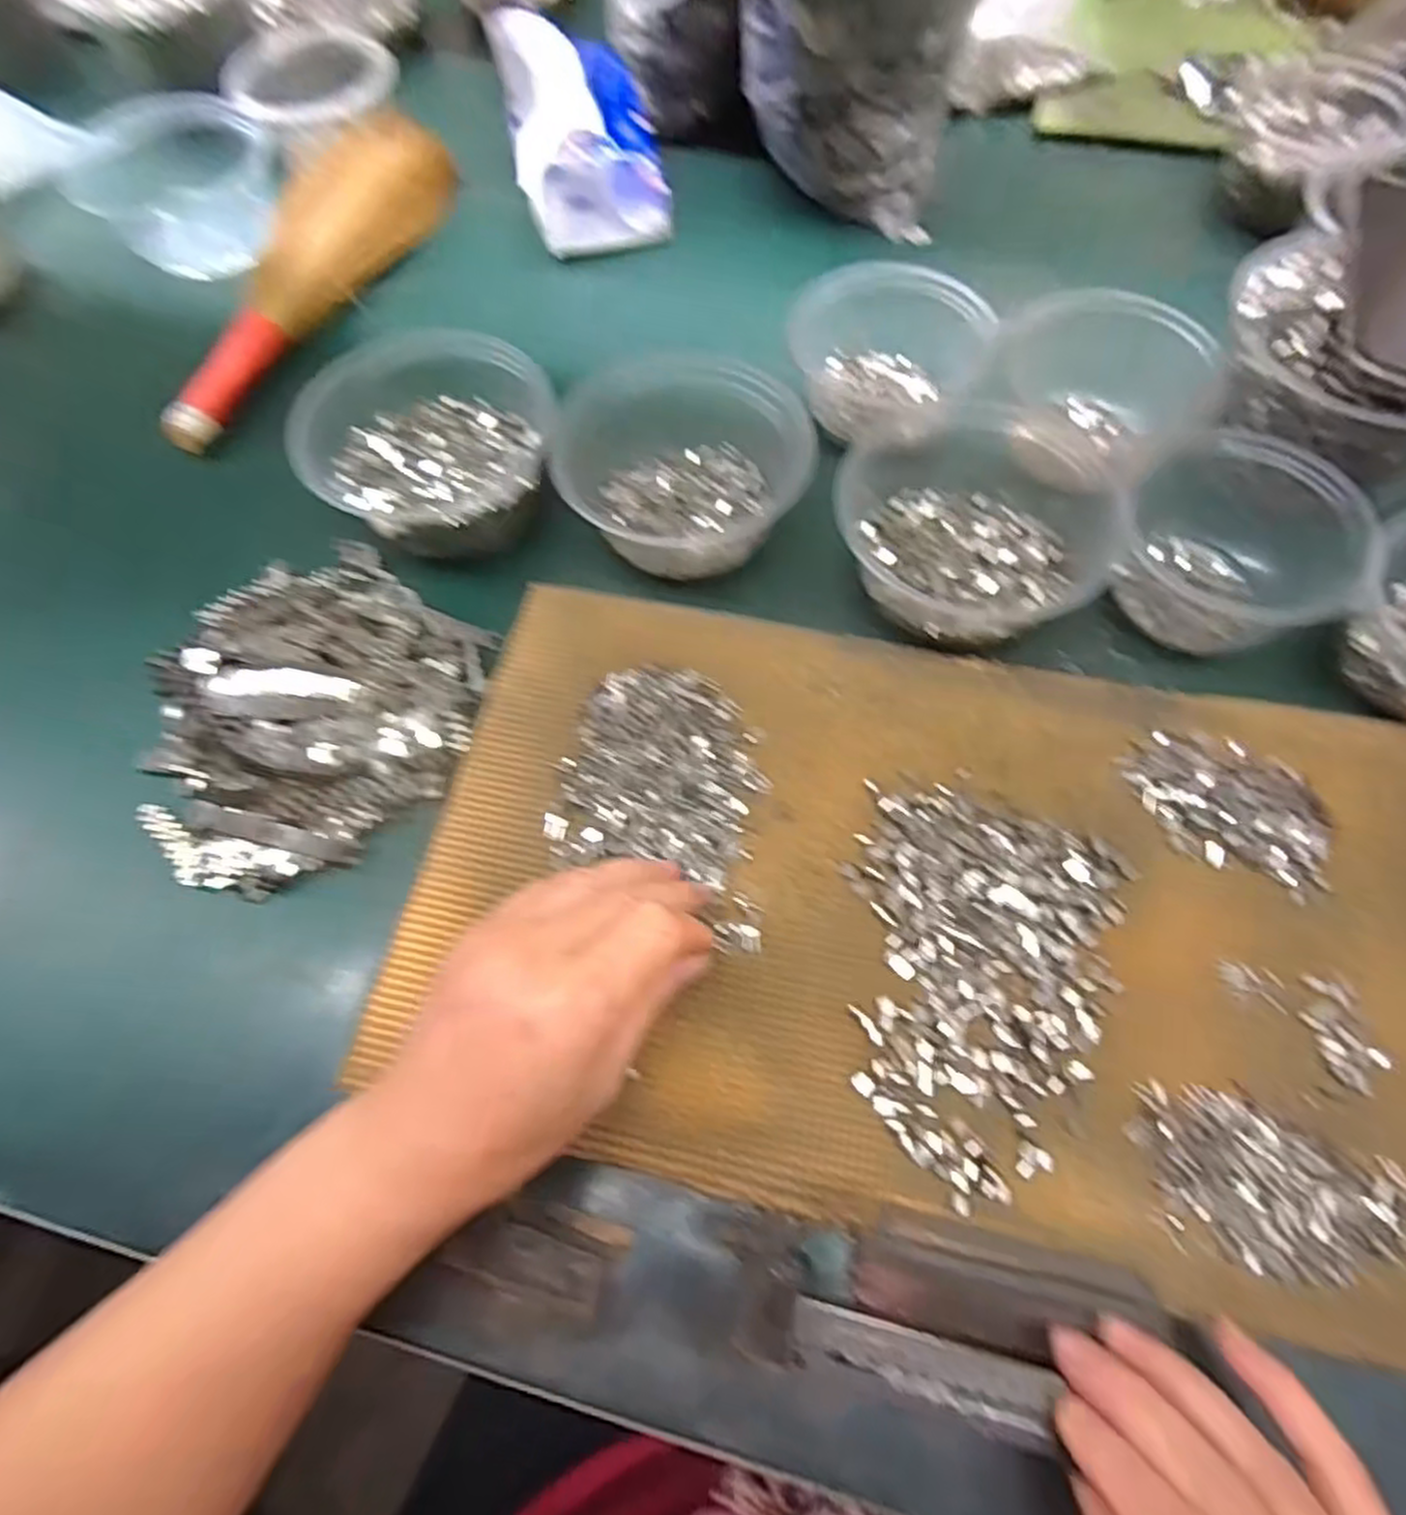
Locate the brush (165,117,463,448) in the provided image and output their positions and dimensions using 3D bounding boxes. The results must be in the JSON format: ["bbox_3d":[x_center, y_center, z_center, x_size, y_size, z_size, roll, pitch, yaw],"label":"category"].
[{"bbox_3d":[-0.261,-0.334,0.519,0.066,0.044,0.311,13,68,8],"label":"brush"}]

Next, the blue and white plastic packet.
[{"bbox_3d":[-0.086,-0.455,0.550,0.102,0.089,0.144,-10,67,-2],"label":"blue and white plastic packet"}]

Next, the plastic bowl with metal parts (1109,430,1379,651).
[{"bbox_3d":[0.279,-0.124,0.404,0.106,0.061,0.133,20,69,10],"label":"plastic bowl with metal parts"}]

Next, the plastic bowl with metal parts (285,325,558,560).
[{"bbox_3d":[-0.146,-0.175,0.429,0.130,0.061,0.117,7,67,5],"label":"plastic bowl with metal parts"}]

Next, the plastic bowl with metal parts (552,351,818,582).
[{"bbox_3d":[-0.013,-0.164,0.423,0.130,0.058,0.124,-1,67,2],"label":"plastic bowl with metal parts"}]

